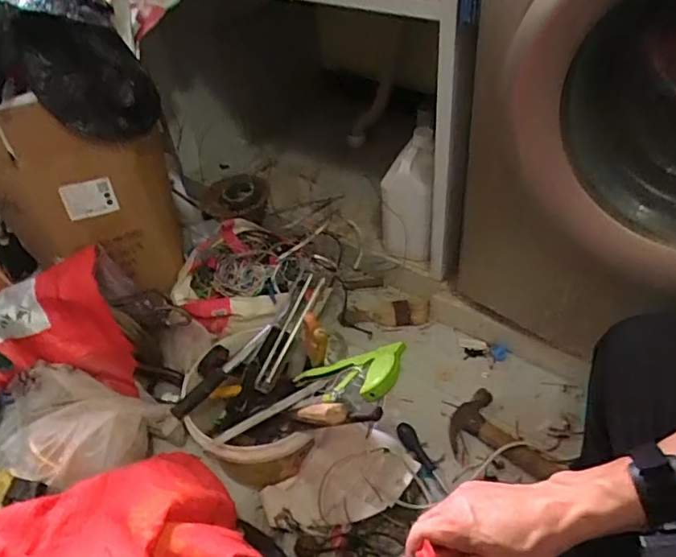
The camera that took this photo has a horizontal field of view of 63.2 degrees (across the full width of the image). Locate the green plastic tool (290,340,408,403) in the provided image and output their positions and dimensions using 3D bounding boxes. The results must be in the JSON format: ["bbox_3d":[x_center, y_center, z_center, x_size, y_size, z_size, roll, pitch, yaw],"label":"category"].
[{"bbox_3d":[0.018,0.131,0.768,0.095,0.293,0.028,-35,94,-26],"label":"green plastic tool"}]

